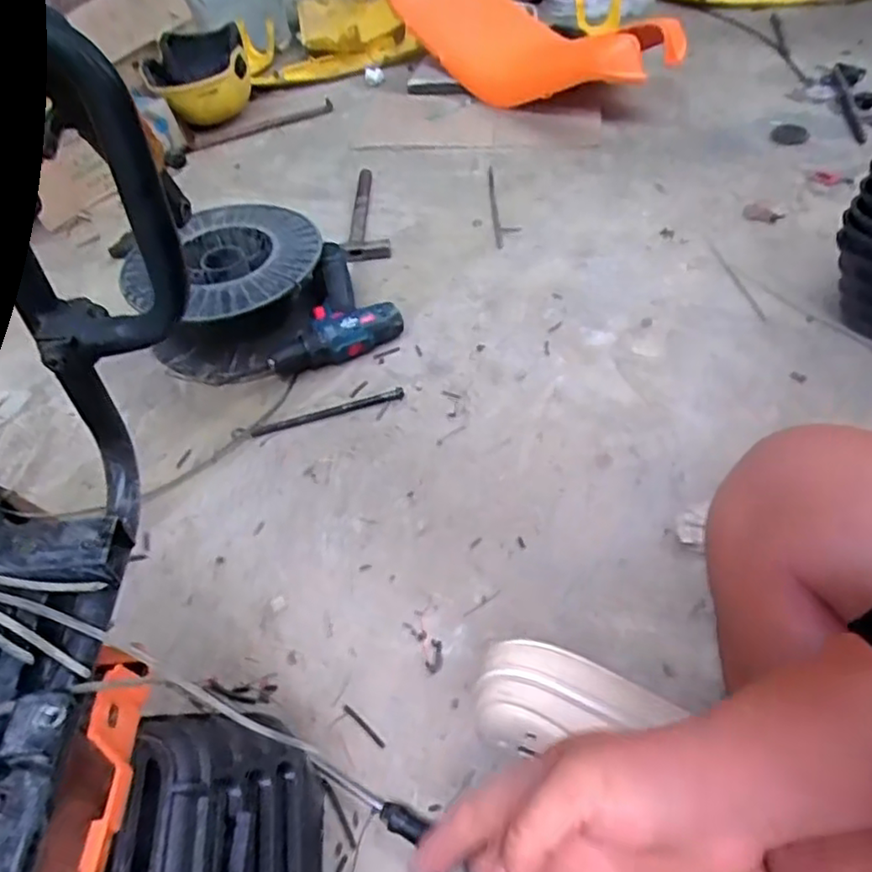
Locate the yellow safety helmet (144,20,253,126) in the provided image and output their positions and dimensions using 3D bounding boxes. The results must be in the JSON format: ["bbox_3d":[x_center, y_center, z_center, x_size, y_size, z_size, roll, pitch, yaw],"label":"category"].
[{"bbox_3d":[-0.500,-0.752,1.391,0.212,0.154,0.187,-10,47,-7],"label":"yellow safety helmet"}]

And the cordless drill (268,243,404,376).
[{"bbox_3d":[-0.160,-0.168,0.889,0.178,0.071,0.168,-23,50,-18],"label":"cordless drill"}]

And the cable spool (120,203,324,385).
[{"bbox_3d":[-0.275,-0.199,0.895,0.238,0.117,0.245,-1,47,2],"label":"cable spool"}]

